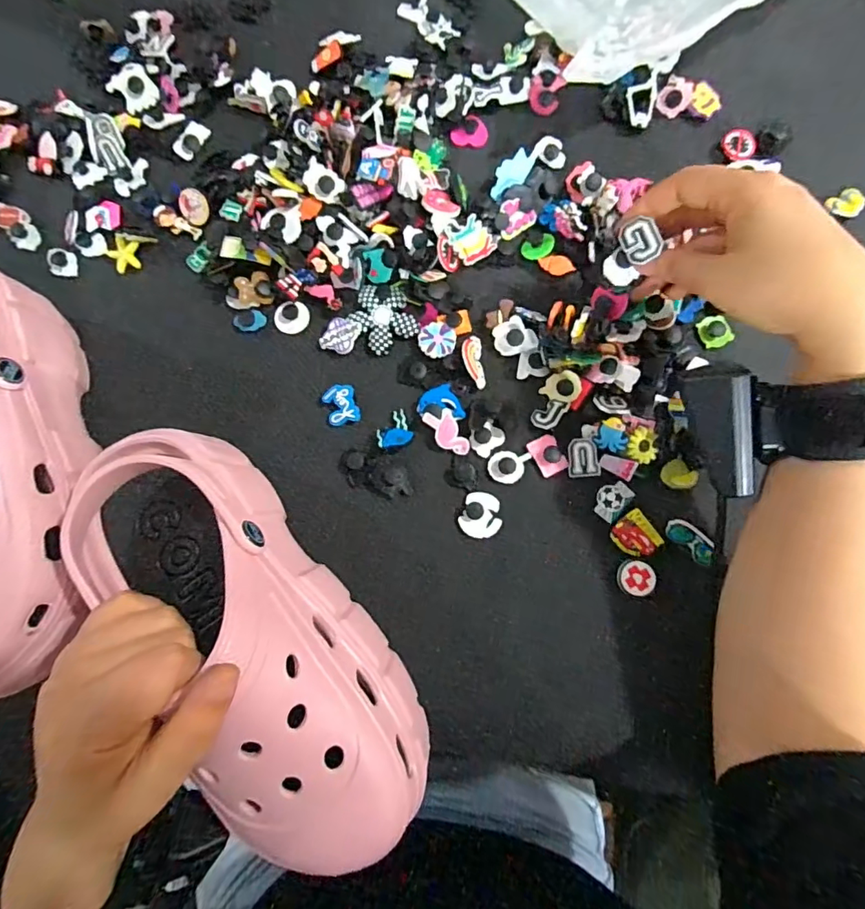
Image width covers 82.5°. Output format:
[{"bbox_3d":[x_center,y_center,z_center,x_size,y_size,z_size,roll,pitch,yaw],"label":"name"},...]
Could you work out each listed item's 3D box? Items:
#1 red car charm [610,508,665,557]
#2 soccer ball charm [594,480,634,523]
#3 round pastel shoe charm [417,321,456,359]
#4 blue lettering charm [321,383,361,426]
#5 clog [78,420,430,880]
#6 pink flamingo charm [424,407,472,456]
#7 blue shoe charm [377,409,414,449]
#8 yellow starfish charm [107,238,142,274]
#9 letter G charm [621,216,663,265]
[{"bbox_3d":[0.131,0.053,0.318,0.025,0.004,0.028,-39,79,-3],"label":"red car charm"},{"bbox_3d":[0.117,0.029,0.320,0.018,0.004,0.028,42,81,9],"label":"soccer ball charm"},{"bbox_3d":[0.003,-0.081,0.346,0.026,0.004,0.026,0,77,1],"label":"round pastel shoe charm"},{"bbox_3d":[-0.063,-0.034,0.341,0.022,0.004,0.027,-15,98,5],"label":"blue lettering charm"},{"bbox_3d":[-0.097,0.094,0.251,0.098,0.084,0.235,-39,80,-7],"label":"clog"},{"bbox_3d":[0.010,-0.015,0.336,0.019,0.010,0.035,-31,78,-6],"label":"pink flamingo charm"},{"bbox_3d":[-0.027,-0.017,0.338,0.023,0.004,0.026,-17,61,-12],"label":"blue shoe charm"},{"bbox_3d":[-0.229,-0.148,0.367,0.023,0.008,0.022,-27,78,-5],"label":"yellow starfish charm"},{"bbox_3d":[0.122,-0.125,0.288,0.019,0.004,0.026,-27,91,37],"label":"letter G charm"}]

